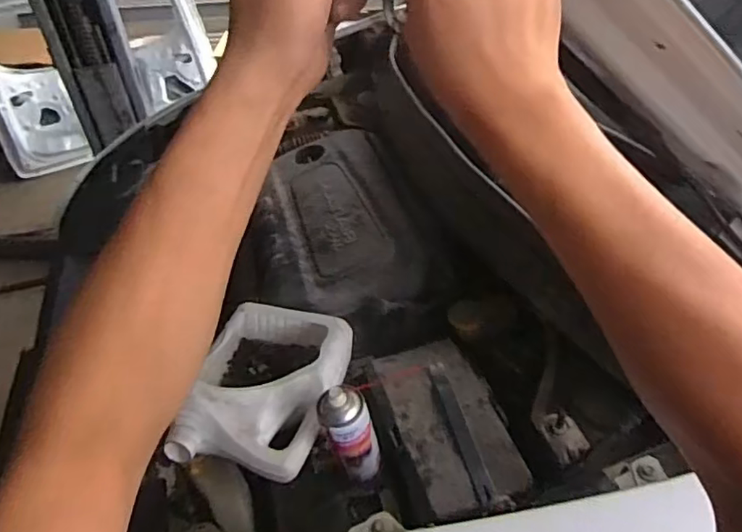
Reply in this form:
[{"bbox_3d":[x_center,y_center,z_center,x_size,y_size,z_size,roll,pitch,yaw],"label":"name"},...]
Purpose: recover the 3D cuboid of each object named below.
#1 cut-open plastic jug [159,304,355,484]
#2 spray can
[{"bbox_3d":[-0.159,0.180,0.876,0.215,0.120,0.310,1,42,9],"label":"cut-open plastic jug"},{"bbox_3d":[-0.028,0.226,0.759,0.068,0.153,0.058,-12,41,-6],"label":"spray can"}]

